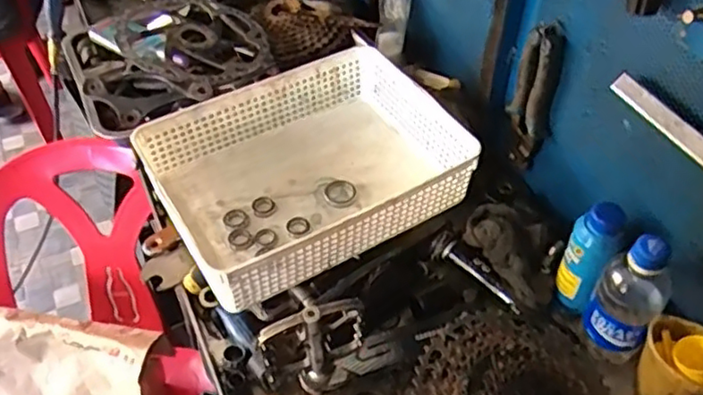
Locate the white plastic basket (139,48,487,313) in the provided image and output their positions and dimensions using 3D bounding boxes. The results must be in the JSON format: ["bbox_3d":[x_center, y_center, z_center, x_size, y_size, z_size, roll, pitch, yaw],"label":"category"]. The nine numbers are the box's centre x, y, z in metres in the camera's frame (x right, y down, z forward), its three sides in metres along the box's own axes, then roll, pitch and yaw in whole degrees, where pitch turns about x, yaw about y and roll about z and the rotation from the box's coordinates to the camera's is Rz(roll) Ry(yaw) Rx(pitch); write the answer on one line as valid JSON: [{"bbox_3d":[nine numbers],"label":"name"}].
[{"bbox_3d":[-0.050,-0.034,0.757,0.331,0.088,0.244,-23,52,-21],"label":"white plastic basket"}]

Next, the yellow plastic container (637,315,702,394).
[{"bbox_3d":[0.306,0.163,0.605,0.067,0.103,0.066,10,47,9],"label":"yellow plastic container"}]

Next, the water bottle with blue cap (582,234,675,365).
[{"bbox_3d":[0.265,0.098,0.620,0.060,0.162,0.050,30,53,26],"label":"water bottle with blue cap"}]

